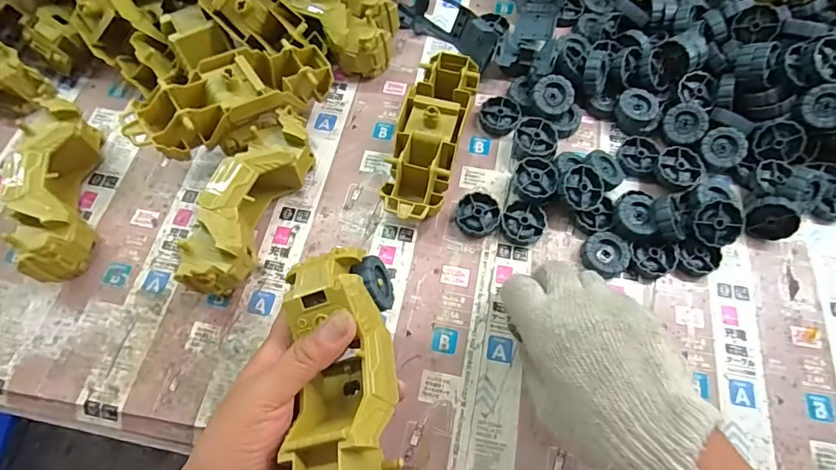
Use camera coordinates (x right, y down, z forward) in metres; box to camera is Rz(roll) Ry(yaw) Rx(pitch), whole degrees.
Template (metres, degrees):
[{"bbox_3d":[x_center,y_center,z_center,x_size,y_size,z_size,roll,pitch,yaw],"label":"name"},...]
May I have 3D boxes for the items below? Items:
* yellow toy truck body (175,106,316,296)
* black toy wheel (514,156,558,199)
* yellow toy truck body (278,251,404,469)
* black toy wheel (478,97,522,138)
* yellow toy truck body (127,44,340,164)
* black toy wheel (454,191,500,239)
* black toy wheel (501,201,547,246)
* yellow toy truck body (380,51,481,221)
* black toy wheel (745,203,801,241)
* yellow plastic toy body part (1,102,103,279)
[{"bbox_3d":[-0.138,-0.028,0.392,0.049,0.056,0.166,18,68,7],"label":"yellow toy truck body"},{"bbox_3d":[0.104,-0.049,0.412,0.036,0.012,0.040,12,67,5],"label":"black toy wheel"},{"bbox_3d":[-0.046,0.089,0.274,0.061,0.053,0.170,-6,62,-3],"label":"yellow toy truck body"},{"bbox_3d":[0.079,-0.116,0.451,0.037,0.012,0.040,0,66,0],"label":"black toy wheel"},{"bbox_3d":[-0.159,-0.121,0.407,0.175,0.046,0.058,-30,70,-13],"label":"yellow toy truck body"},{"bbox_3d":[0.052,-0.017,0.408,0.037,0.012,0.038,0,66,0],"label":"black toy wheel"},{"bbox_3d":[0.092,-0.009,0.406,0.038,0.012,0.038,0,66,0],"label":"black toy wheel"},{"bbox_3d":[0.012,-0.092,0.417,0.054,0.055,0.176,15,67,6],"label":"yellow toy truck body"},{"bbox_3d":[0.306,-0.014,0.403,0.036,0.038,0.016,28,52,15],"label":"black toy wheel"},{"bbox_3d":[-0.312,-0.044,0.405,0.048,0.057,0.169,-12,67,-6],"label":"yellow plastic toy body part"}]

